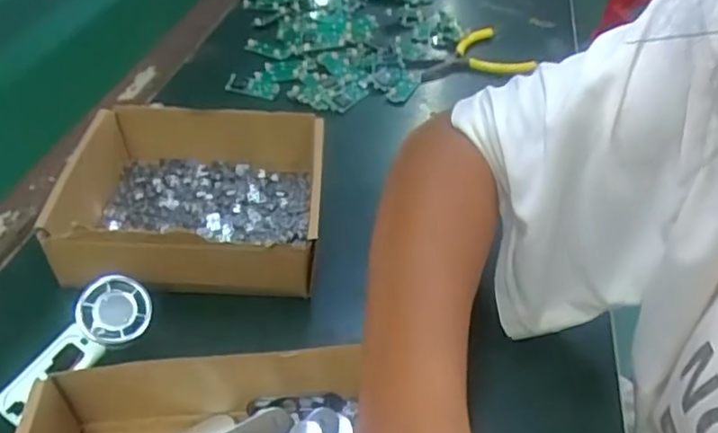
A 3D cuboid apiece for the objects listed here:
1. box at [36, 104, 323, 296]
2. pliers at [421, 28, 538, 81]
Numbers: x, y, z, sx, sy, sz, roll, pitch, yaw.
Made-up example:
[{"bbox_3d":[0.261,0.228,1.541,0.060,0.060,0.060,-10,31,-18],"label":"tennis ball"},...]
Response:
[{"bbox_3d":[-0.109,-0.011,0.435,0.158,0.061,0.139,2,41,-2],"label":"box"},{"bbox_3d":[0.117,-0.169,0.669,0.117,0.024,0.083,-3,41,-8],"label":"pliers"}]

